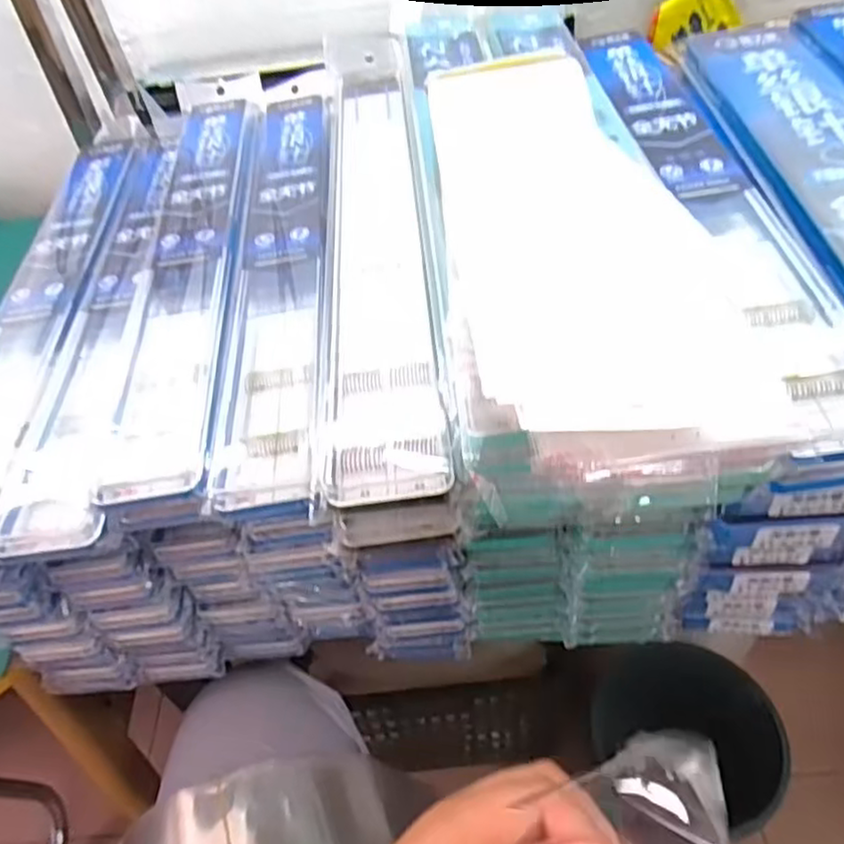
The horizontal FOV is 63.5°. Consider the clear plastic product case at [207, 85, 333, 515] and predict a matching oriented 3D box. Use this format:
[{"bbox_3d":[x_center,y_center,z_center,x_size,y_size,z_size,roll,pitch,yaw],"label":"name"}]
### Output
[{"bbox_3d":[-0.093,-0.134,0.473,0.064,0.022,0.459,-8,47,-1],"label":"clear plastic product case"}]

